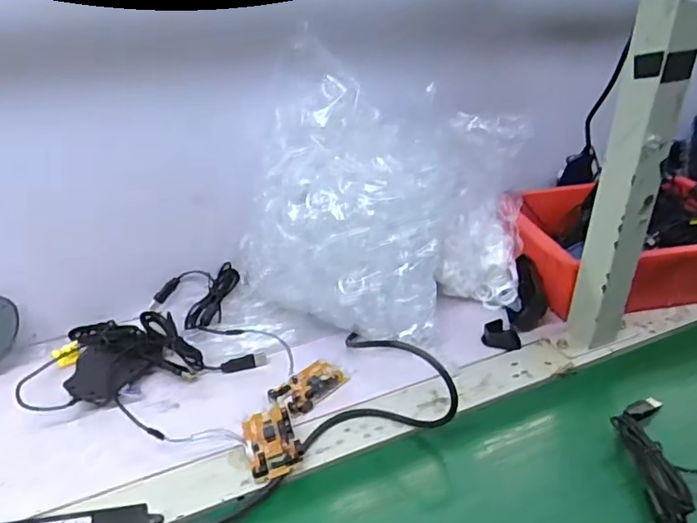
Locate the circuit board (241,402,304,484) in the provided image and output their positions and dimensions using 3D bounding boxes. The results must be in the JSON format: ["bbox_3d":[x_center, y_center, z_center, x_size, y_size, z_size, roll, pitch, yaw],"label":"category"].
[{"bbox_3d":[-0.067,0.153,0.501,0.042,0.017,0.073,-10,31,-15],"label":"circuit board"}]

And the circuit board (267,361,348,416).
[{"bbox_3d":[-0.038,0.122,0.562,0.044,0.007,0.076,24,38,36],"label":"circuit board"}]

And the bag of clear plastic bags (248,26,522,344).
[{"bbox_3d":[0.043,-0.061,0.634,0.279,0.250,0.198,12,32,21],"label":"bag of clear plastic bags"}]

